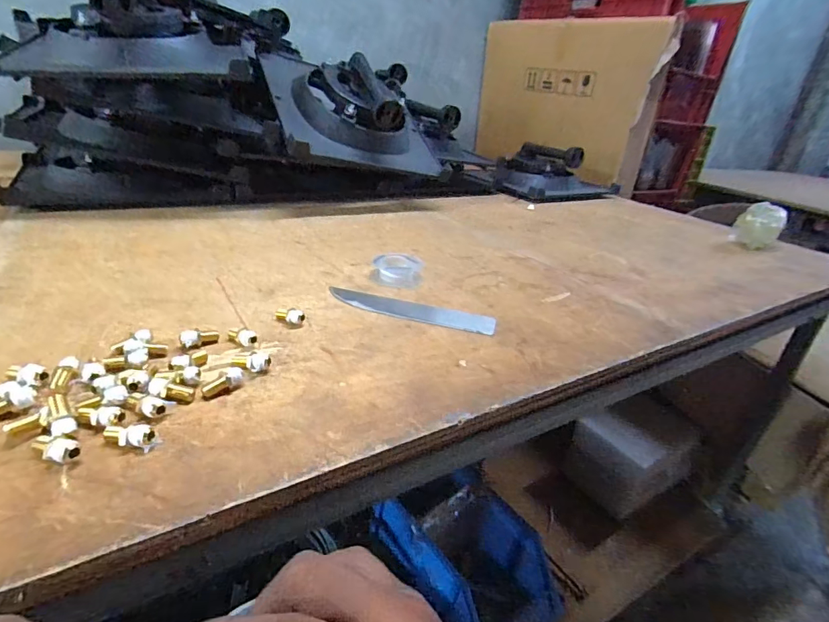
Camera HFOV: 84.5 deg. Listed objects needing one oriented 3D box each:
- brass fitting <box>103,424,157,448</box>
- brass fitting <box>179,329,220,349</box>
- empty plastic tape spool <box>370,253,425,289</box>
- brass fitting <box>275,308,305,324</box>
[{"bbox_3d":[-0.166,0.072,0.264,0.028,0.014,0.012,6,26,-1],"label":"brass fitting"},{"bbox_3d":[-0.173,0.022,0.368,0.009,0.012,0.030,29,20,37],"label":"brass fitting"},{"bbox_3d":[-0.021,-0.048,0.539,0.060,0.022,0.053,8,26,1],"label":"empty plastic tape spool"},{"bbox_3d":[-0.114,0.005,0.415,0.032,0.013,0.010,7,23,31],"label":"brass fitting"}]

